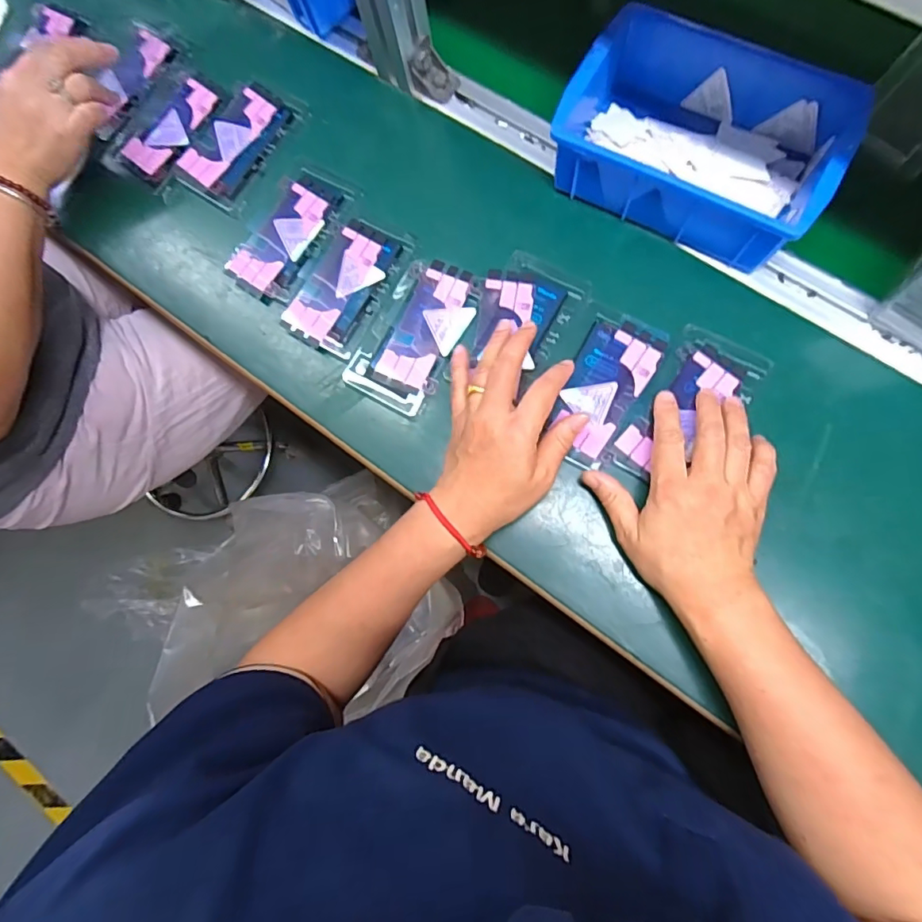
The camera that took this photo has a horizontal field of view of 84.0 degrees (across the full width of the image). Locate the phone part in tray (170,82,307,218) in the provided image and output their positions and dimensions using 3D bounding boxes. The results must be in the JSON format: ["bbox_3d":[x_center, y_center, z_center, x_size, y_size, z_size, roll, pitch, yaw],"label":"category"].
[{"bbox_3d":[-0.207,-0.297,0.477,0.076,0.010,0.123,31,89,9],"label":"phone part in tray"}]

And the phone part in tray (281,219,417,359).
[{"bbox_3d":[-0.097,-0.154,0.448,0.071,0.013,0.121,31,89,9],"label":"phone part in tray"}]

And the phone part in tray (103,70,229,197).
[{"bbox_3d":[-0.281,-0.320,0.490,0.073,0.005,0.117,39,90,9],"label":"phone part in tray"}]

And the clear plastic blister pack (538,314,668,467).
[{"bbox_3d":[0.114,-0.058,0.407,0.059,0.008,0.121,26,88,9],"label":"clear plastic blister pack"}]

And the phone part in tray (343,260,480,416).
[{"bbox_3d":[-0.038,-0.107,0.432,0.073,0.004,0.128,28,88,9],"label":"phone part in tray"}]

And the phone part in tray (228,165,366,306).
[{"bbox_3d":[-0.154,-0.205,0.462,0.072,0.009,0.127,35,89,9],"label":"phone part in tray"}]

